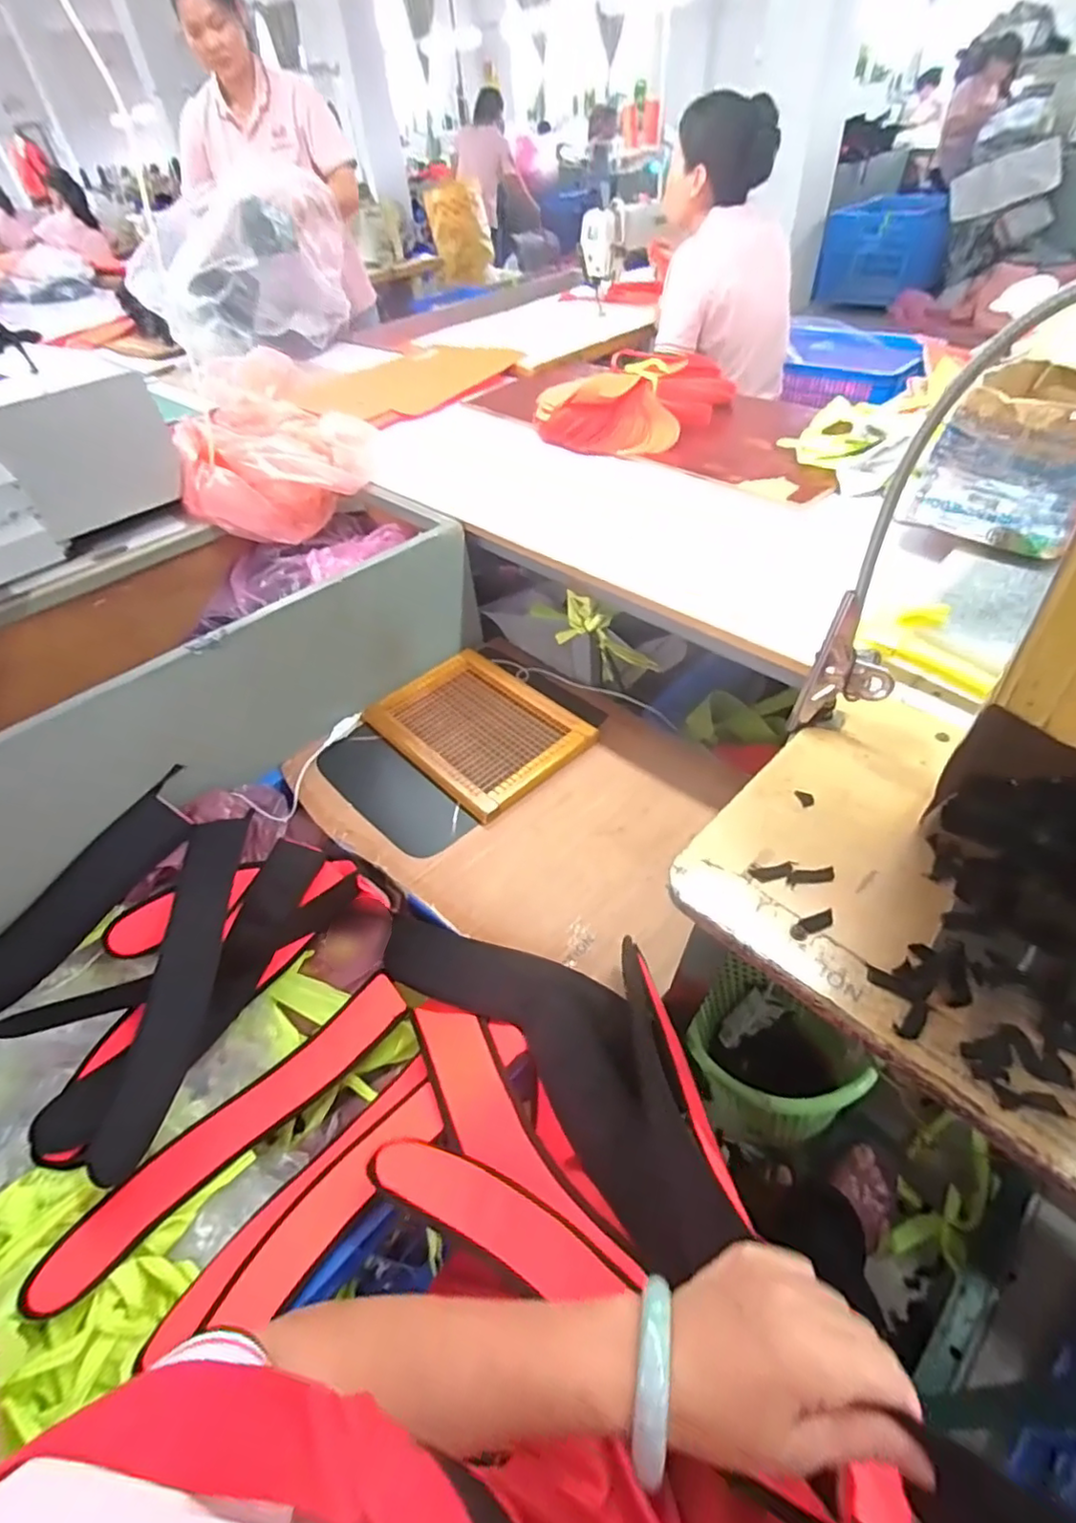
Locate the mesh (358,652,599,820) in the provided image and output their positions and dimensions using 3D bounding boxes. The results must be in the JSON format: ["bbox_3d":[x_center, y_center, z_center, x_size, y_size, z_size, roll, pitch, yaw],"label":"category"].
[{"bbox_3d":[-0.099,-0.057,0.987,0.235,0.019,0.324,-37,55,-26],"label":"mesh"}]

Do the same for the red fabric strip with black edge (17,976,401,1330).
[{"bbox_3d":[-0.346,0.407,0.705,0.104,0.061,0.420,33,58,31],"label":"red fabric strip with black edge"}]

